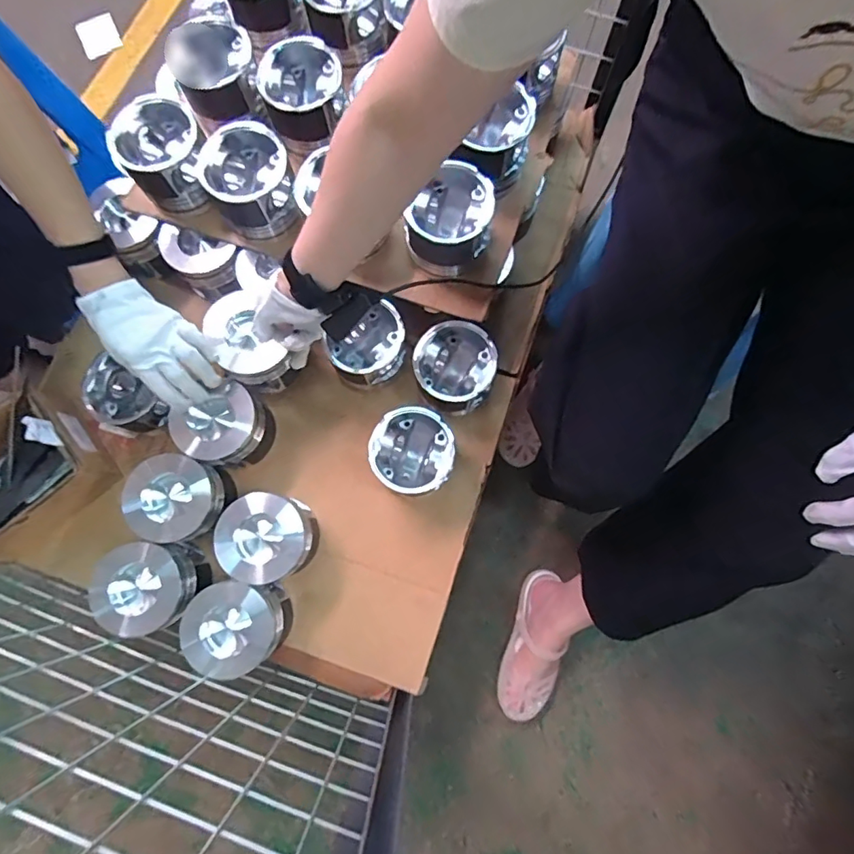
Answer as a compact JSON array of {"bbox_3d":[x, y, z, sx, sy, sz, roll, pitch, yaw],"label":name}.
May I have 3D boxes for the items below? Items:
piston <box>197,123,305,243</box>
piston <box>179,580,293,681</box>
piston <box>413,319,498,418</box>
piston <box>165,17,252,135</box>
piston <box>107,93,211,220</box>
[{"bbox_3d":[-0.234,-0.327,0.681,0.117,0.085,0.115,-38,78,-5],"label":"piston"},{"bbox_3d":[-0.243,0.259,0.656,0.106,0.102,0.108,-1,78,3],"label":"piston"},{"bbox_3d":[0.039,-0.079,0.727,0.106,0.102,0.112,-1,78,3],"label":"piston"},{"bbox_3d":[-0.292,-0.495,0.711,0.114,0.088,0.110,-33,78,-4],"label":"piston"},{"bbox_3d":[-0.353,-0.365,0.695,0.112,0.100,0.118,-1,78,3],"label":"piston"}]

